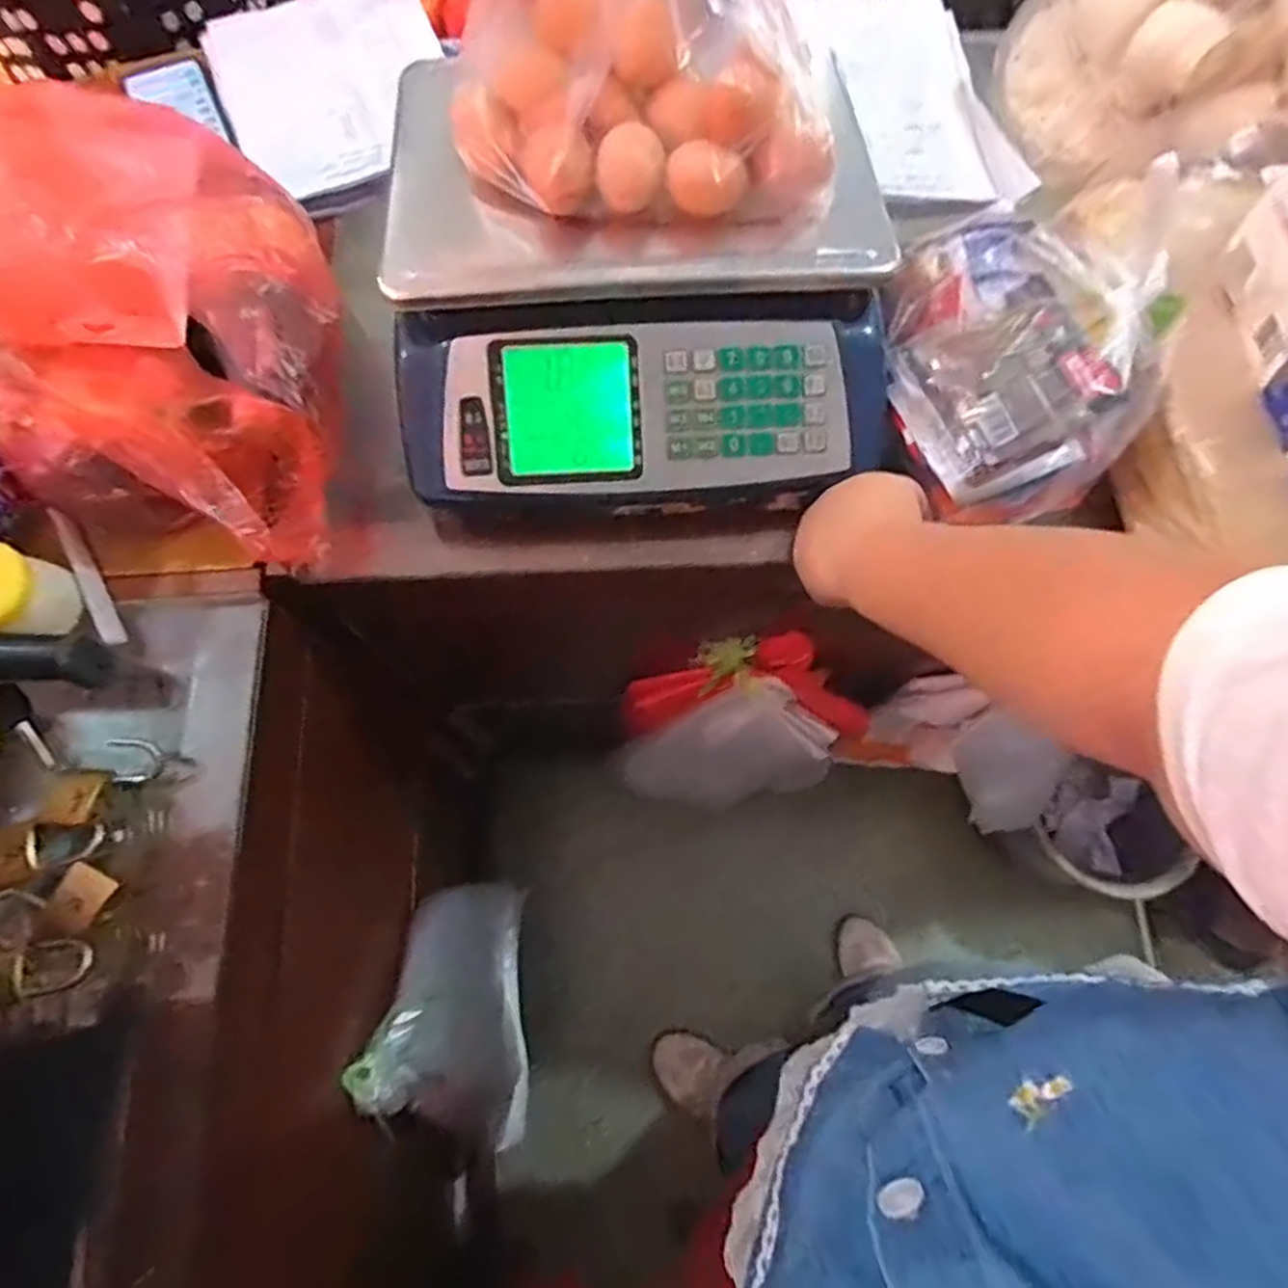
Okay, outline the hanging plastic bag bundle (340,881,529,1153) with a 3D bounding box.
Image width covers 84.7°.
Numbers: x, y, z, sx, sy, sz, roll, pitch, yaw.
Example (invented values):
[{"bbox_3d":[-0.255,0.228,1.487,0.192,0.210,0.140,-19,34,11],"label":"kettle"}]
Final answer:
[{"bbox_3d":[-0.205,0.430,0.791,0.083,0.406,0.299,-4,71,-3],"label":"hanging plastic bag bundle"}]

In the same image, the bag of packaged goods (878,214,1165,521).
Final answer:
[{"bbox_3d":[0.268,-0.214,0.514,0.178,0.062,0.218,-20,72,-8],"label":"bag of packaged goods"}]

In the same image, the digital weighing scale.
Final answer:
[{"bbox_3d":[0.004,-0.241,0.505,0.348,0.110,0.262,-2,71,-2],"label":"digital weighing scale"}]

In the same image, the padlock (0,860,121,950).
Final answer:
[{"bbox_3d":[-0.368,0.163,0.438,0.073,0.021,0.039,-17,72,-7],"label":"padlock"}]

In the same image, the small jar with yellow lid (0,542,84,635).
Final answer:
[{"bbox_3d":[-0.439,-0.035,0.487,0.067,0.054,0.061,0,71,-1],"label":"small jar with yellow lid"}]

